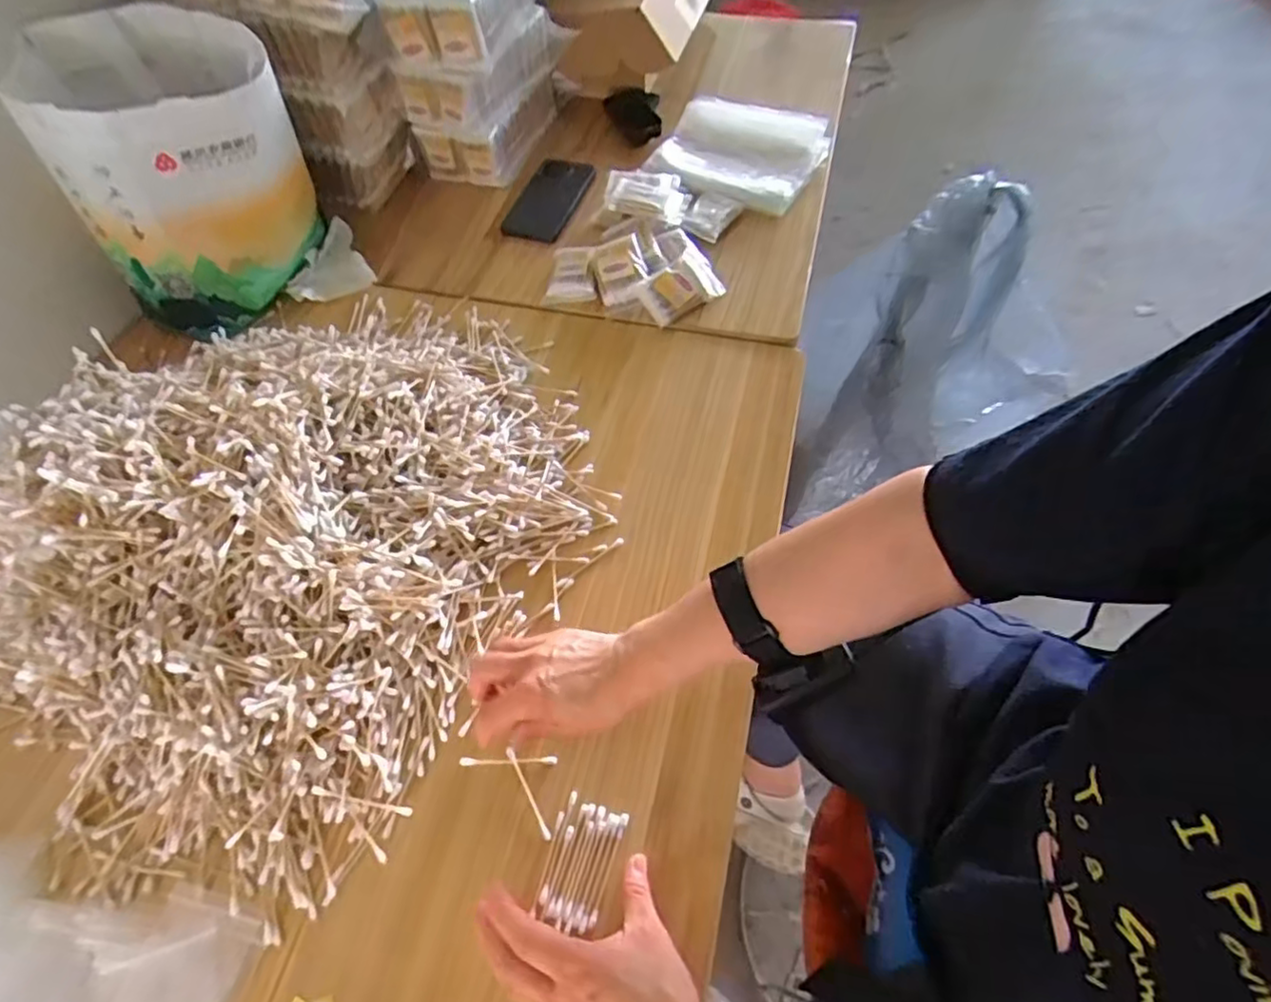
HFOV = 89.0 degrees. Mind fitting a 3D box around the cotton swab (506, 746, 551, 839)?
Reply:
[{"bbox_3d":[-0.081,0.223,0.493,0.007,0.004,0.070,-27,63,-13],"label":"cotton swab"}]

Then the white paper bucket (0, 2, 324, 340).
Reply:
[{"bbox_3d":[-0.485,-0.350,0.715,0.235,0.257,0.182,-35,62,-18],"label":"white paper bucket"}]

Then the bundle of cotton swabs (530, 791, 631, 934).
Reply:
[{"bbox_3d":[-0.040,0.260,0.467,0.048,0.004,0.077,15,60,12],"label":"bundle of cotton swabs"}]

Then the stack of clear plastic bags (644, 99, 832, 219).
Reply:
[{"bbox_3d":[0.139,-0.485,0.905,0.221,0.069,0.155,21,61,16],"label":"stack of clear plastic bags"}]

